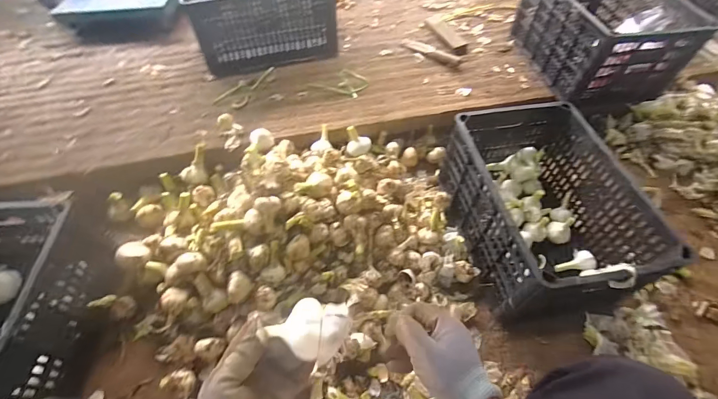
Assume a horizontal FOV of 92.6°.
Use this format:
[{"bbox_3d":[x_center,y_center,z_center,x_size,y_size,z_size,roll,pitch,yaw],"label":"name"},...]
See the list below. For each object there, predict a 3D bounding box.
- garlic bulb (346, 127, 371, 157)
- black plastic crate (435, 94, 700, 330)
[{"bbox_3d":[0.000,-0.153,0.948,0.067,0.074,0.057,3,56,0],"label":"garlic bulb"},{"bbox_3d":[0.402,0.001,0.776,0.289,0.190,0.457,-8,57,-7],"label":"black plastic crate"}]

